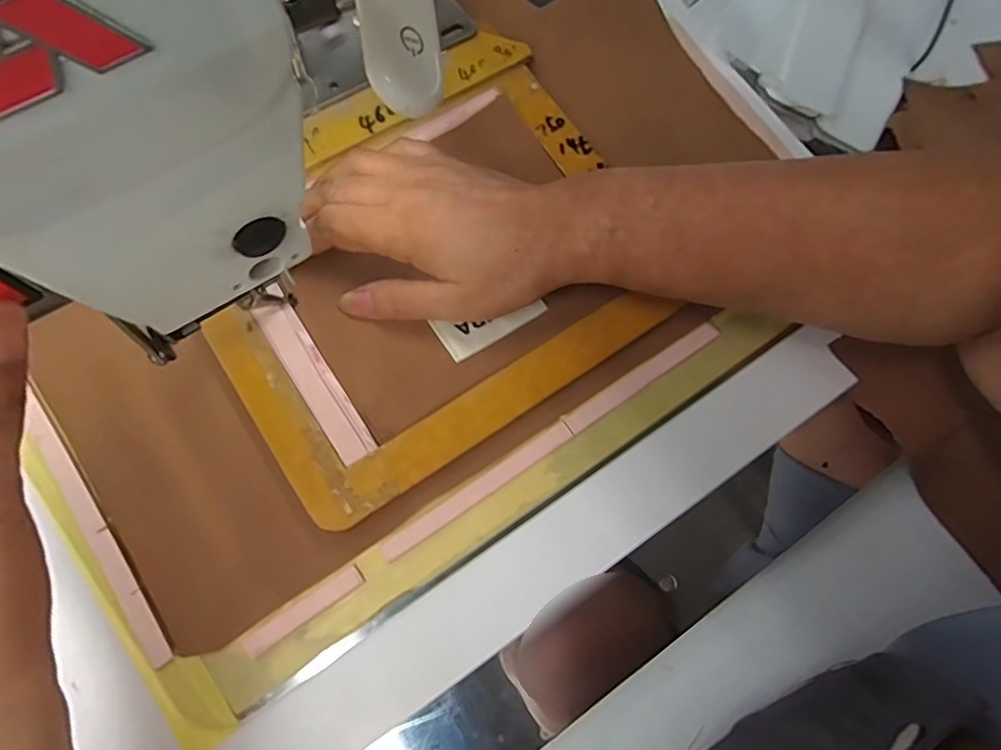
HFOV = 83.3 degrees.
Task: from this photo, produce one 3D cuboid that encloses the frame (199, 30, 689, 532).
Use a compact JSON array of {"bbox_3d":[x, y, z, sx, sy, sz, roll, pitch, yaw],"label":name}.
[{"bbox_3d":[-0.042,-0.068,0.306,0.236,0.008,0.208,-33,79,-11],"label":"frame"}]

